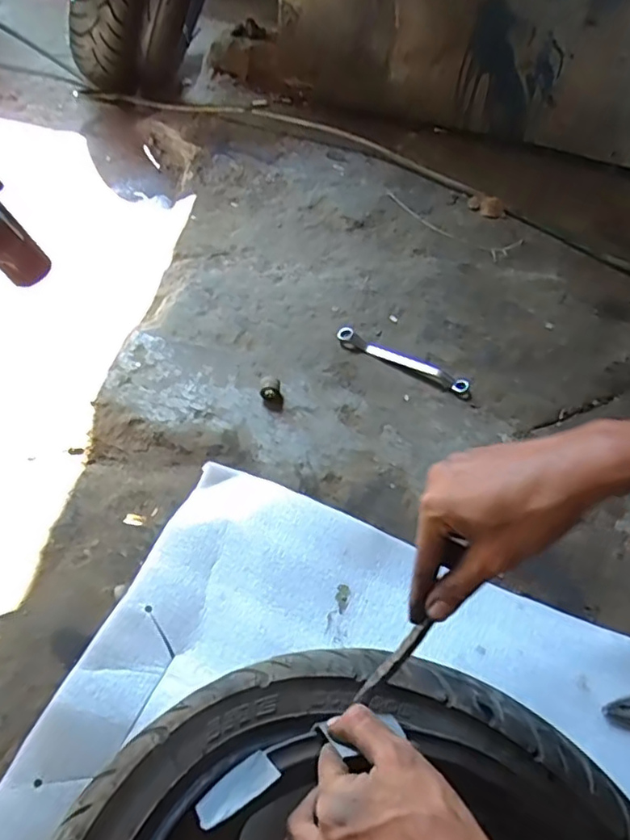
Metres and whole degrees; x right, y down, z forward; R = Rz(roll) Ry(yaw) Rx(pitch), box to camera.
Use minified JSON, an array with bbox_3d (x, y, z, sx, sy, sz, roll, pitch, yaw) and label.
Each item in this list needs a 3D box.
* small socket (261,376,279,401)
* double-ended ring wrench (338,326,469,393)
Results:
[{"bbox_3d":[-0.057,-0.040,0.748,0.024,0.022,0.026,3,51,-3],"label":"small socket"},{"bbox_3d":[0.118,-0.084,0.797,0.190,0.015,0.026,26,54,15],"label":"double-ended ring wrench"}]

